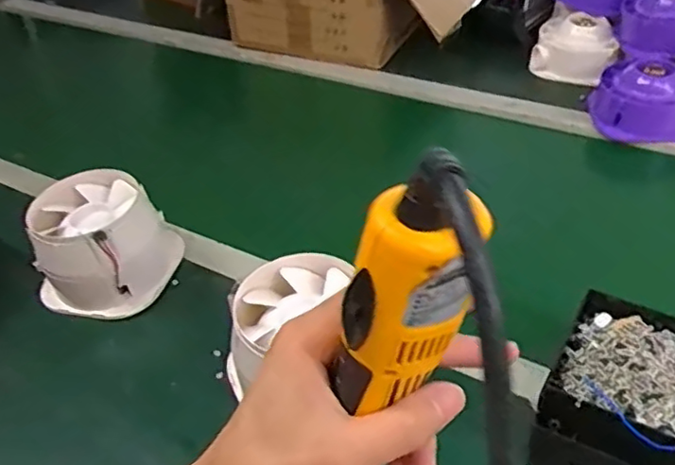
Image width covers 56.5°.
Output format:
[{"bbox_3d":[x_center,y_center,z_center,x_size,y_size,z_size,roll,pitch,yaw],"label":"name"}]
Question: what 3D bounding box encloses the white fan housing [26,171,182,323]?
[{"bbox_3d":[-0.252,0.009,0.678,0.150,0.097,0.135,-22,43,-18],"label":"white fan housing"}]

